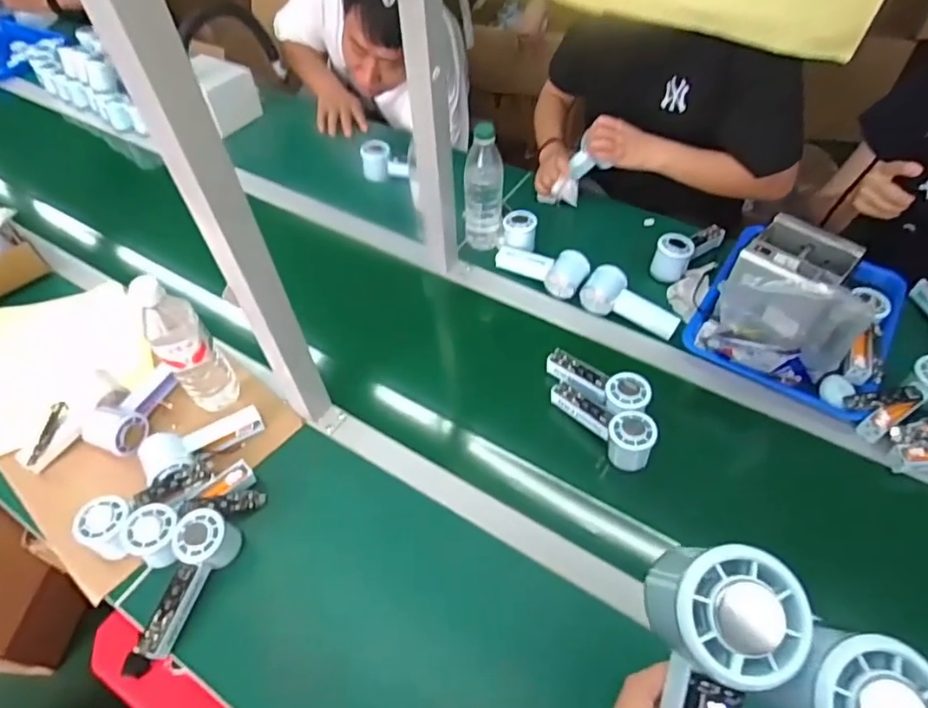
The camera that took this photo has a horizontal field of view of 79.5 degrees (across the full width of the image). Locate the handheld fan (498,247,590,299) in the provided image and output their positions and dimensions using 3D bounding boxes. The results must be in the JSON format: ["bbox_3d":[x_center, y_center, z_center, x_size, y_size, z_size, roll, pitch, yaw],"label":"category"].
[{"bbox_3d":[0.122,-0.141,0.898,0.159,0.048,0.057,21,56,18],"label":"handheld fan"}]

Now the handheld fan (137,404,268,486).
[{"bbox_3d":[-0.339,0.114,0.729,0.146,0.042,0.065,-29,57,-18],"label":"handheld fan"}]

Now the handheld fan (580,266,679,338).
[{"bbox_3d":[0.255,-0.082,0.849,0.149,0.047,0.058,25,58,20],"label":"handheld fan"}]

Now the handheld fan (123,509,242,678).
[{"bbox_3d":[-0.307,0.257,0.620,0.066,0.050,0.153,9,54,9],"label":"handheld fan"}]

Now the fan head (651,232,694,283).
[{"bbox_3d":[0.339,-0.156,0.902,0.057,0.062,0.070,24,57,19],"label":"fan head"}]

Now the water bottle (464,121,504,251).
[{"bbox_3d":[0.032,-0.257,0.903,0.059,0.215,0.054,-7,53,-3],"label":"water bottle"}]

